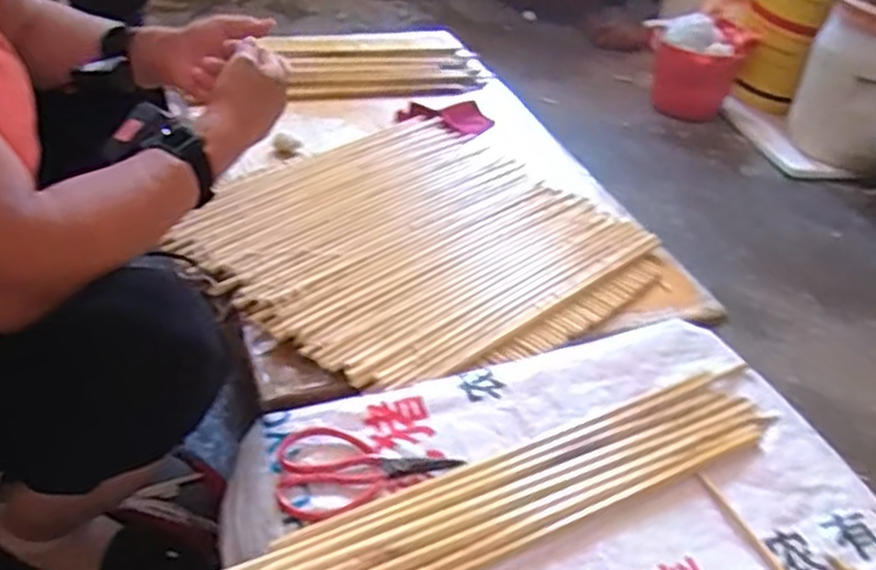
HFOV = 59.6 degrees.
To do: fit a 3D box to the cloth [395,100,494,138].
[{"bbox_3d":[0.011,-0.265,1.220,0.147,0.016,0.115,-10,40,-21],"label":"cloth"}]

